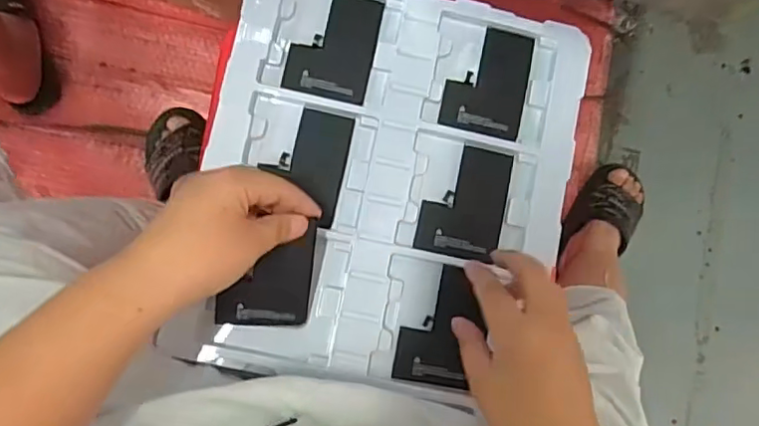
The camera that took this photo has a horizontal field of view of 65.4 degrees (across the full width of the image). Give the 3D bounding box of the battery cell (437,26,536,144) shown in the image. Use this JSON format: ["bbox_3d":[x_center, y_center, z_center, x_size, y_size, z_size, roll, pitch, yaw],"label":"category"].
[{"bbox_3d":[0.089,-0.108,0.481,0.066,0.005,0.089,13,82,-4],"label":"battery cell"}]

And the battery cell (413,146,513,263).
[{"bbox_3d":[0.068,-0.009,0.469,0.066,0.006,0.089,13,82,-4],"label":"battery cell"}]

